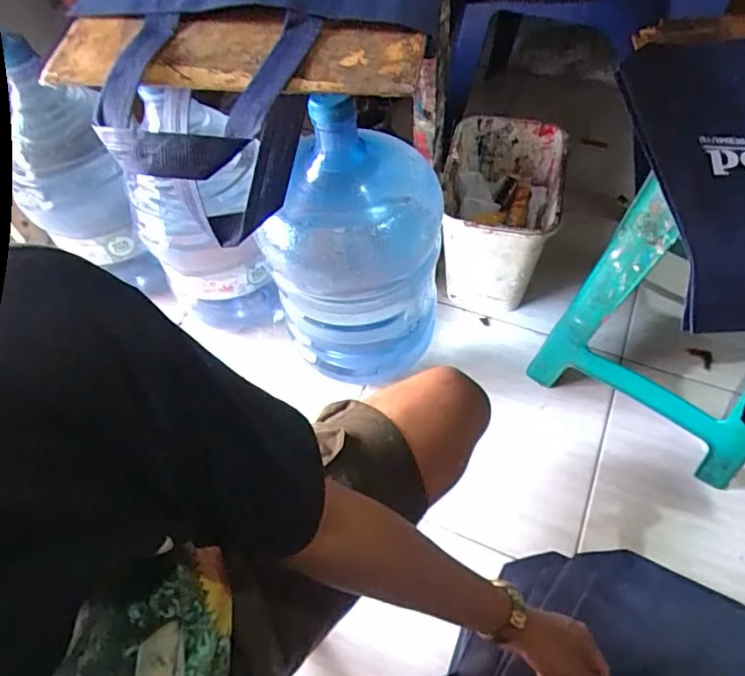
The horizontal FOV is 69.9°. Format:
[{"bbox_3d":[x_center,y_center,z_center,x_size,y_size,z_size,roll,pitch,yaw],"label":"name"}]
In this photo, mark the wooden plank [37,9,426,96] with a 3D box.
[{"bbox_3d":[-0.107,-0.216,0.401,0.285,0.015,0.090,4,57,8],"label":"wooden plank"}]

